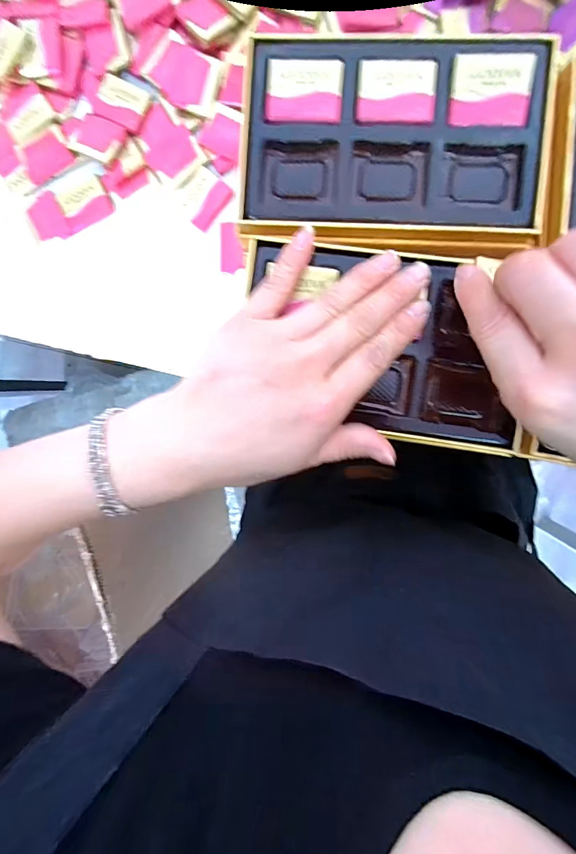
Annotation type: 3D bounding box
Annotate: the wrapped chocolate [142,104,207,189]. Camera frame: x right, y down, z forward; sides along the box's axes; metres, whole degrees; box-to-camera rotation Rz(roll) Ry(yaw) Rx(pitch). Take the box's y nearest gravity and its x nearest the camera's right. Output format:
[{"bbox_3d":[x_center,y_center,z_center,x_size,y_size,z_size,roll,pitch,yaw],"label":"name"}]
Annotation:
[{"bbox_3d":[-0.094,-0.218,0.308,0.036,0.005,0.052,-42,89,6],"label":"wrapped chocolate"}]

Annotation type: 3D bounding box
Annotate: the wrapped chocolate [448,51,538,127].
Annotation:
[{"bbox_3d":[0.106,-0.176,0.206,0.041,0.006,0.034,1,93,5],"label":"wrapped chocolate"}]

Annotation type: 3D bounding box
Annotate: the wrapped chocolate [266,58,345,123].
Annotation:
[{"bbox_3d":[0.009,-0.184,0.215,0.041,0.004,0.032,4,93,5],"label":"wrapped chocolate"}]

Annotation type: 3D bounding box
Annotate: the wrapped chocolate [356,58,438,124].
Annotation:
[{"bbox_3d":[0.058,-0.180,0.211,0.041,0.004,0.032,3,93,5],"label":"wrapped chocolate"}]

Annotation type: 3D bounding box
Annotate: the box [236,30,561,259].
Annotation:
[{"bbox_3d":[0.057,-0.154,0.213,0.160,0.019,0.111,6,93,4],"label":"box"}]

